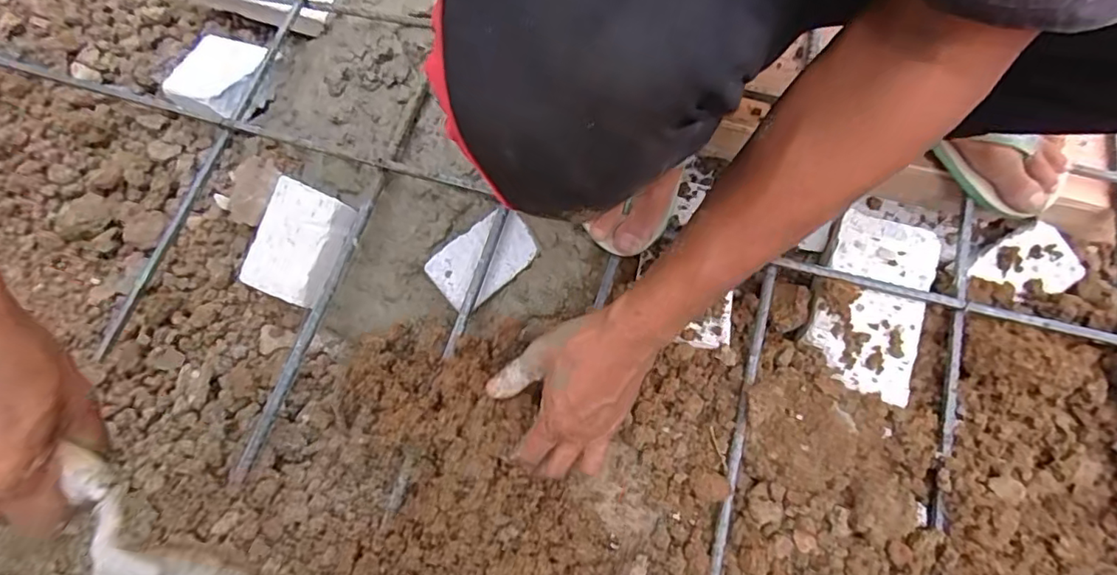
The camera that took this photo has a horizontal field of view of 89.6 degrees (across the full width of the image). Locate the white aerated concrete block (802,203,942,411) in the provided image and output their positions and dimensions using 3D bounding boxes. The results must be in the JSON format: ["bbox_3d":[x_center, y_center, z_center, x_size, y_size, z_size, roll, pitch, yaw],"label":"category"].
[{"bbox_3d":[0.307,0.008,0.551,0.101,0.028,0.188,22,63,11],"label":"white aerated concrete block"}]

